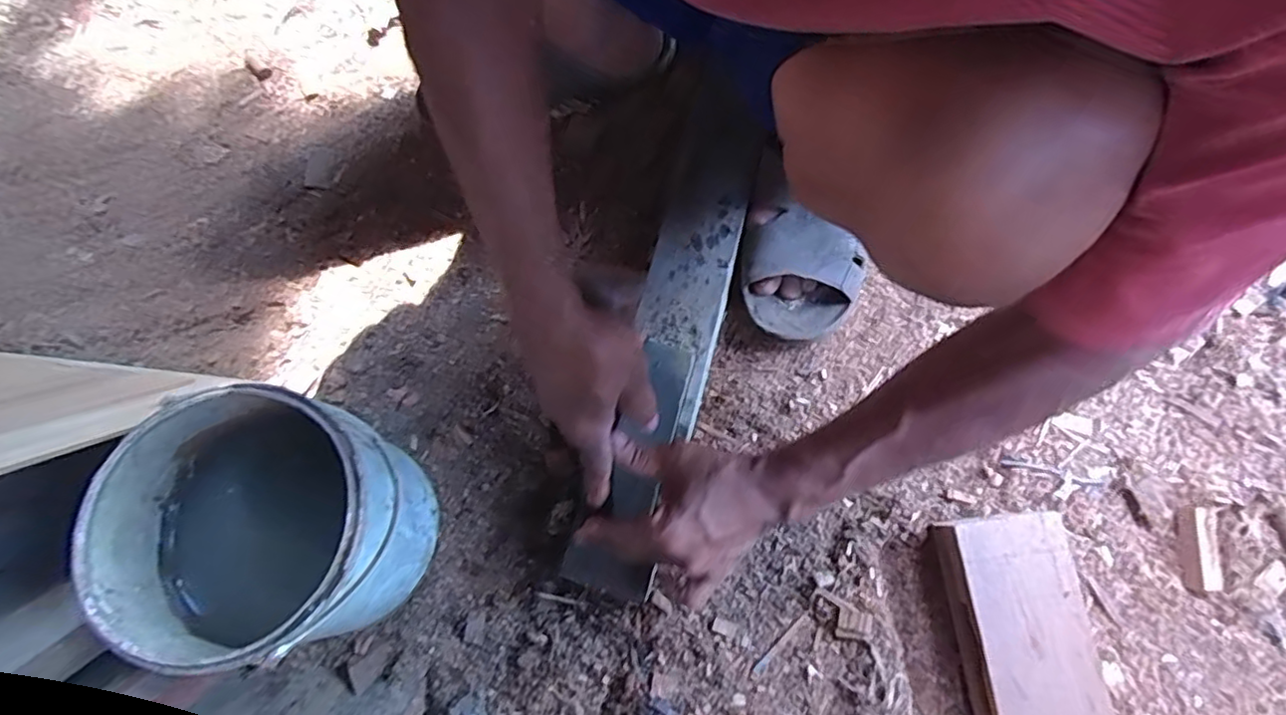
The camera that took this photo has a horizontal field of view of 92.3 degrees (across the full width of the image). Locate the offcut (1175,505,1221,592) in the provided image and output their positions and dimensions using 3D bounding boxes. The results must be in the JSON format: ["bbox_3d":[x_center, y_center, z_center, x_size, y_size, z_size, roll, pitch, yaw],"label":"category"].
[{"bbox_3d":[0.490,0.170,0.547,0.029,0.006,0.073,1,76,2],"label":"offcut"}]

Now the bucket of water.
[{"bbox_3d":[-0.269,0.132,0.481,0.172,0.189,0.170,0,76,2],"label":"bucket of water"}]

